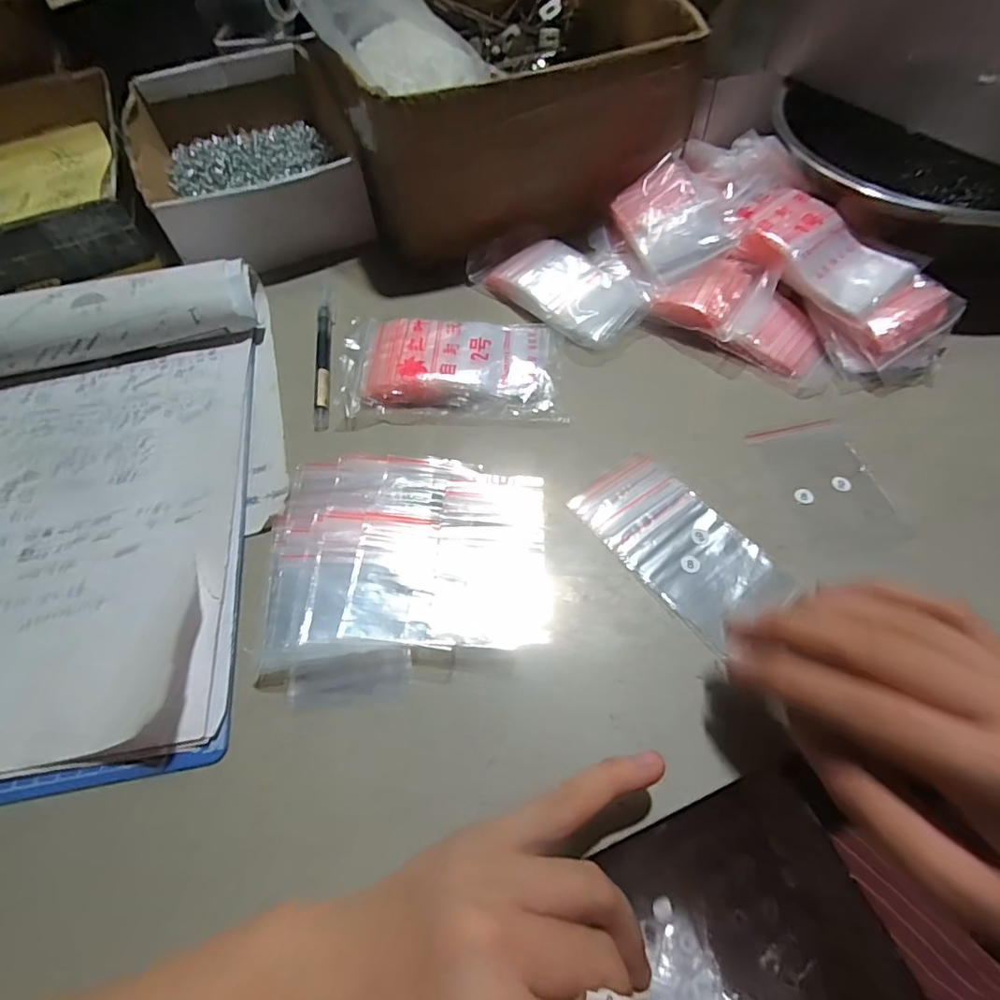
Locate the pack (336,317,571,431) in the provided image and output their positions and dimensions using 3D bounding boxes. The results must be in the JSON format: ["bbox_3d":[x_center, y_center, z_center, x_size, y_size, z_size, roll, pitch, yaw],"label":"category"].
[{"bbox_3d":[-0.033,-0.093,0.365,0.150,0.016,0.093,-3,59,2],"label":"pack"}]

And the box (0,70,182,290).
[{"bbox_3d":[-0.399,-0.261,0.449,0.191,0.060,0.252,-24,60,-11],"label":"box"}]

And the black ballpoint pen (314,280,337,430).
[{"bbox_3d":[-0.128,-0.111,0.395,0.012,0.011,0.149,-7,59,0],"label":"black ballpoint pen"}]

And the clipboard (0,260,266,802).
[{"bbox_3d":[-0.264,-0.005,0.313,0.240,0.035,0.322,-9,59,-2],"label":"clipboard"}]

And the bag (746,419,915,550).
[{"bbox_3d":[0.192,-0.010,0.316,0.053,0.004,0.084,-17,63,0],"label":"bag"}]

